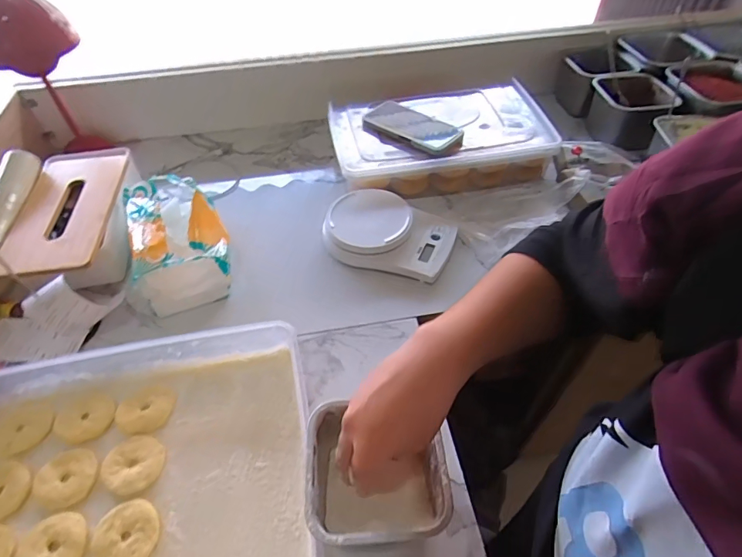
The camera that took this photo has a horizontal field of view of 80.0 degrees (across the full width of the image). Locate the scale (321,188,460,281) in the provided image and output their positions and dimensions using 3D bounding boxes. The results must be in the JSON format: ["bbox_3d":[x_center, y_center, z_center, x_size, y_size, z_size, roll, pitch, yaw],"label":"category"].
[{"bbox_3d":[0.028,-0.069,0.665,0.191,0.048,0.134,18,52,16],"label":"scale"}]

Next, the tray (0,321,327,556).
[{"bbox_3d":[-0.246,0.203,0.428,0.381,0.060,0.287,-9,50,-6],"label":"tray"}]

